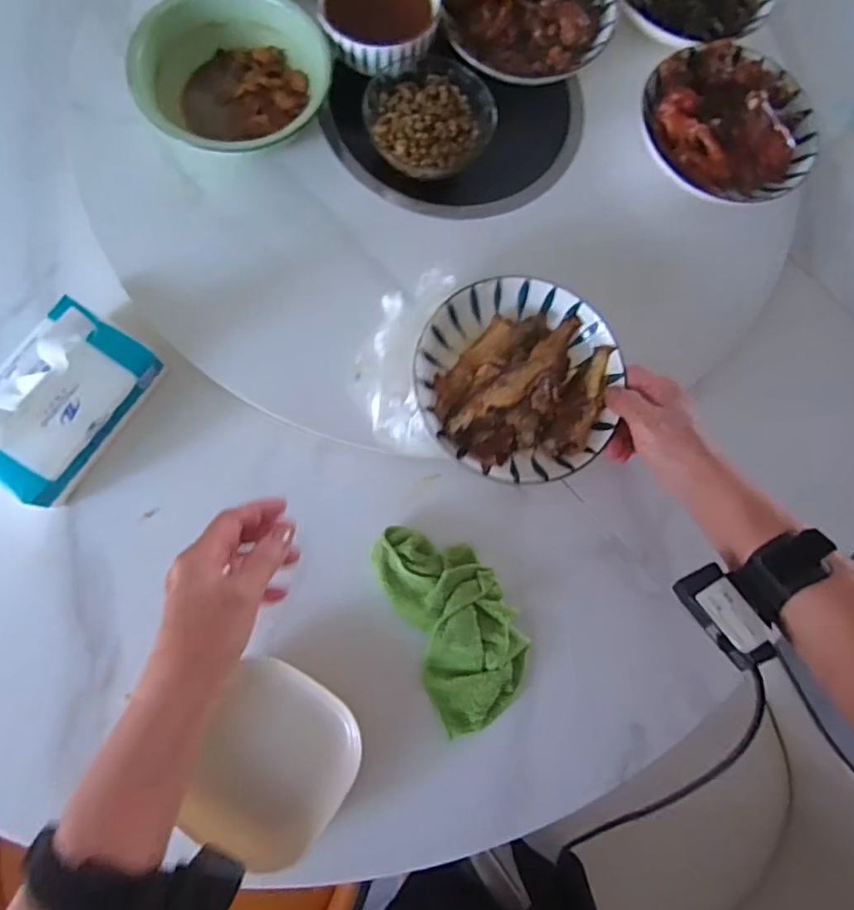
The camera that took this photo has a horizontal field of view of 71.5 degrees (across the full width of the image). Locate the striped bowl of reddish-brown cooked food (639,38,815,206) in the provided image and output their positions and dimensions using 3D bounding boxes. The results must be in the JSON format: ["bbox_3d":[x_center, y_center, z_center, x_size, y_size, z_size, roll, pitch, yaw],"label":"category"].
[{"bbox_3d":[0.301,-0.335,0.580,0.172,0.045,0.160,22,77,0],"label":"striped bowl of reddish-brown cooked food"}]

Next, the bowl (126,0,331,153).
[{"bbox_3d":[-0.179,-0.353,0.560,0.153,0.069,0.157,1,78,-4],"label":"bowl"}]

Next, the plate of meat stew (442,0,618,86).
[{"bbox_3d":[0.102,-0.462,0.594,0.167,0.043,0.165,1,78,-4],"label":"plate of meat stew"}]

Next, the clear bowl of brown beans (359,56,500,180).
[{"bbox_3d":[-0.001,-0.318,0.563,0.113,0.045,0.110,1,78,-4],"label":"clear bowl of brown beans"}]

